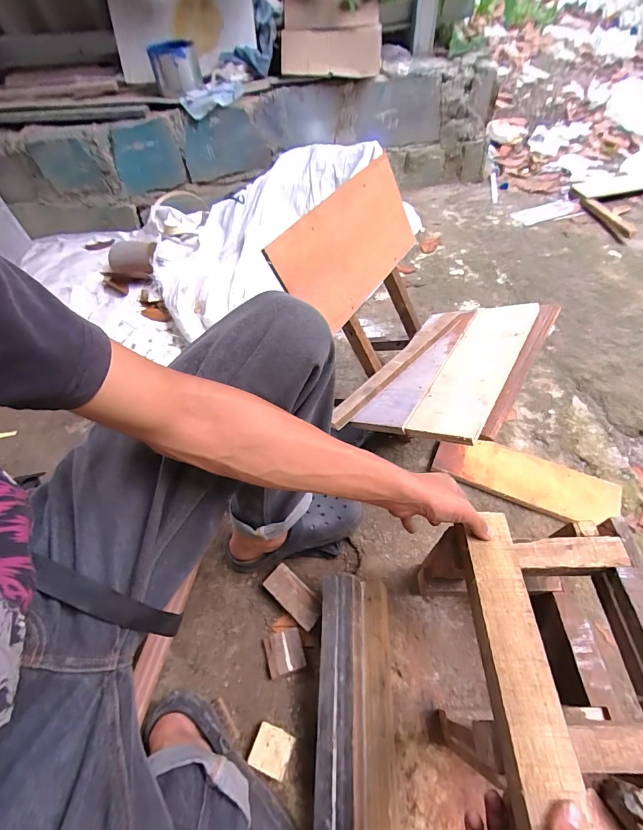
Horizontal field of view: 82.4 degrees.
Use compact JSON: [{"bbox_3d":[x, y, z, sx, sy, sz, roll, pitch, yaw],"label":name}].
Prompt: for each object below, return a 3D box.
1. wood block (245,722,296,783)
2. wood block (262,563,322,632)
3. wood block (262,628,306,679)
[{"bbox_3d":[-0.073,0.499,0.547,0.055,0.028,0.051,16,58,13],"label":"wood block"},{"bbox_3d":[-0.048,0.335,0.677,0.114,0.039,0.053,35,64,24],"label":"wood block"},{"bbox_3d":[-0.065,0.404,0.626,0.062,0.024,0.064,-17,56,-9],"label":"wood block"}]

